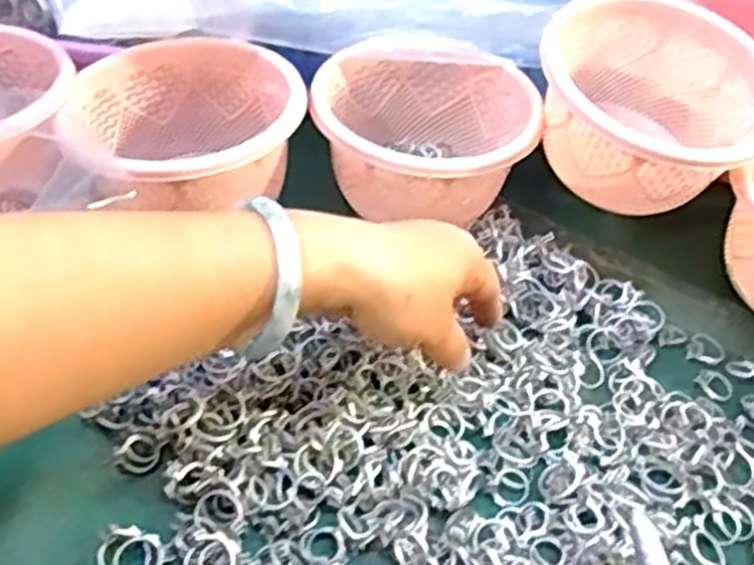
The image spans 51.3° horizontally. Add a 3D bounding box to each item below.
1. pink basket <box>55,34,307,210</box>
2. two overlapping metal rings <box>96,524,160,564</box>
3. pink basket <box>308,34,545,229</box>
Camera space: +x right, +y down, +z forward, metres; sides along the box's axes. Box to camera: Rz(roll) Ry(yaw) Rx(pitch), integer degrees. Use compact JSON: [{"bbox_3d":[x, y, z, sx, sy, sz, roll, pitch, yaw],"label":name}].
[{"bbox_3d":[-0.120,-0.093,0.500,0.141,0.070,0.142,-3,46,-11],"label":"pink basket"},{"bbox_3d":[-0.114,0.126,0.361,0.027,0.009,0.023,9,45,2],"label":"two overlapping metal rings"},{"bbox_3d":[0.029,-0.099,0.531,0.145,0.076,0.137,3,45,-5],"label":"pink basket"}]

